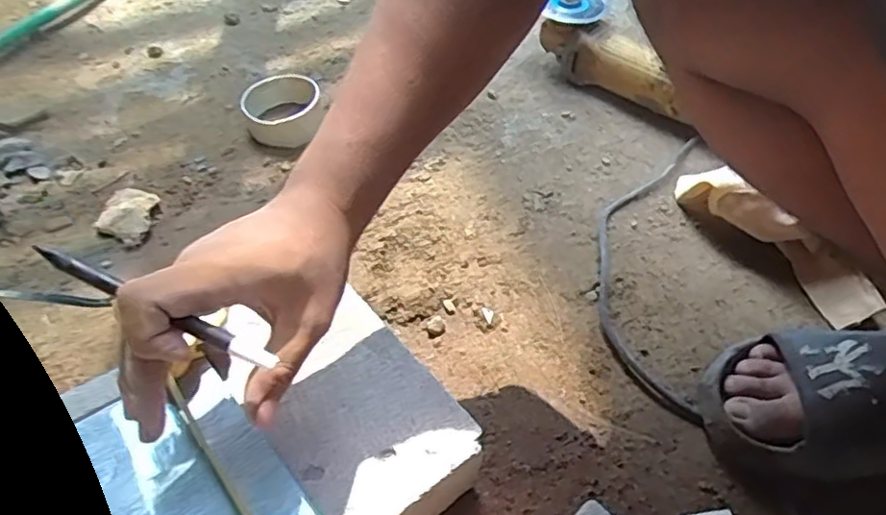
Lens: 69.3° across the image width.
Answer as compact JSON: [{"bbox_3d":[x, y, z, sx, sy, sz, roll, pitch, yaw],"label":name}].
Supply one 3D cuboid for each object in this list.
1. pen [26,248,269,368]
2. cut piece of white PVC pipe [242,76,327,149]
[{"bbox_3d":[-0.143,0.023,0.311,0.117,0.009,0.009,27,51,0],"label":"pen"},{"bbox_3d":[-0.187,-0.171,0.746,0.095,0.034,0.084,2,49,-1],"label":"cut piece of white PVC pipe"}]

